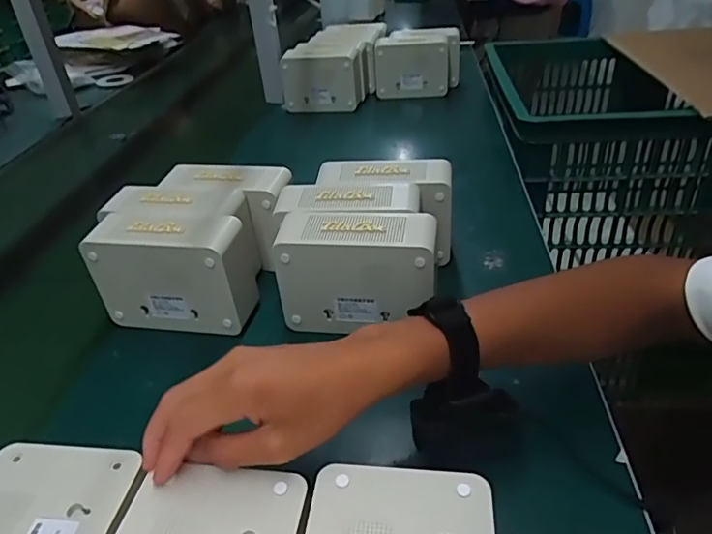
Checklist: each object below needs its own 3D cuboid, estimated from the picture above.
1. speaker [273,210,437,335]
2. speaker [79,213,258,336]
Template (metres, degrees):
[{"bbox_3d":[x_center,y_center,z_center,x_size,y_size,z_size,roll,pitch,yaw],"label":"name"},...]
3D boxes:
[{"bbox_3d":[0.003,0.001,0.499,0.138,0.097,0.058,2,35,10],"label":"speaker"},{"bbox_3d":[-0.172,0.002,0.524,0.144,0.105,0.064,1,35,8],"label":"speaker"}]

